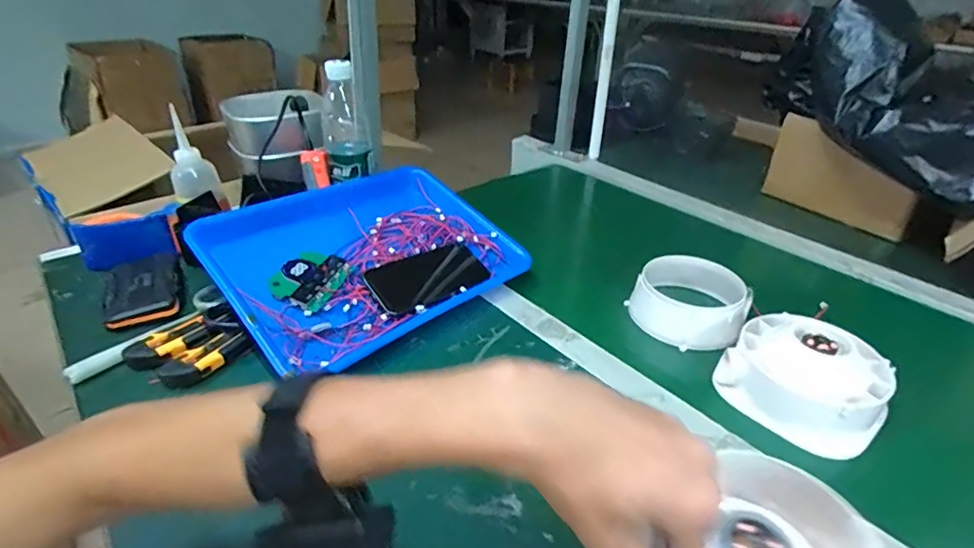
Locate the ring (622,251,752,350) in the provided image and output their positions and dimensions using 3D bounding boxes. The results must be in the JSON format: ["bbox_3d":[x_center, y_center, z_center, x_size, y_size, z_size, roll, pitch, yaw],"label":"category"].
[{"bbox_3d":[0.235,0.029,0.610,0.121,0.057,0.125,5,31,-3],"label":"ring"}]

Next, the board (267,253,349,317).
[{"bbox_3d":[-0.194,0.007,0.587,0.065,0.019,0.079,32,47,10],"label":"board"}]

